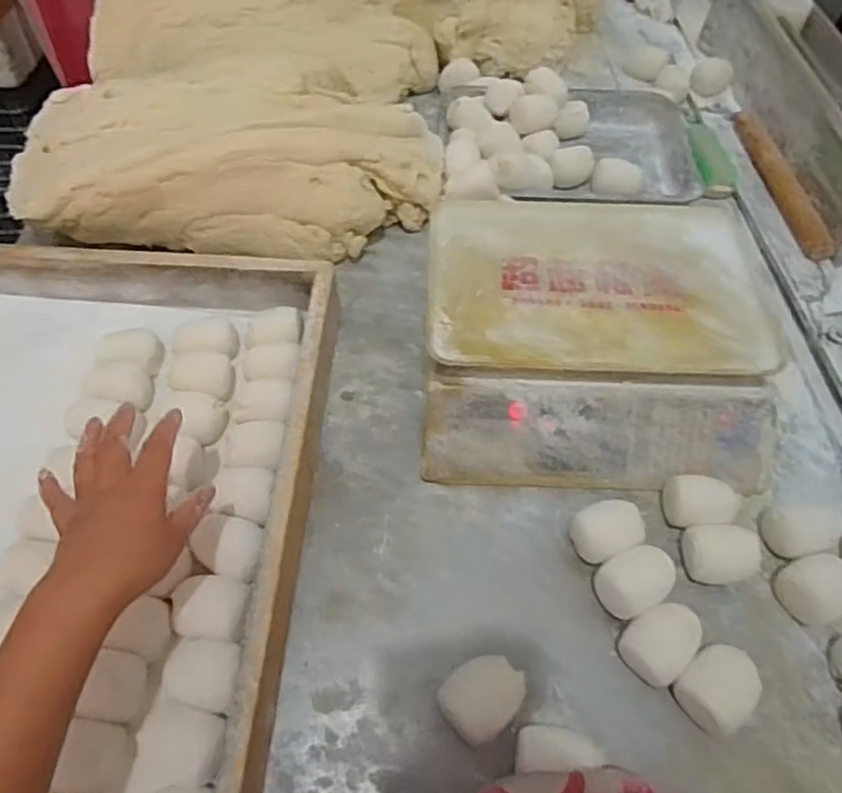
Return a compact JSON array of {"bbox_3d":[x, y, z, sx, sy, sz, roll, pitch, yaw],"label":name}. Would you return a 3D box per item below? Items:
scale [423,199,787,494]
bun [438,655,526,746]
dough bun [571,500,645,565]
[{"bbox_3d":[0.178,-0.070,0.664,0.336,0.097,0.316,3,56,0],"label":"scale"},{"bbox_3d":[0.048,0.238,0.502,0.061,0.031,0.053,-37,65,-23],"label":"bun"},{"bbox_3d":[0.167,0.123,0.573,0.058,0.042,0.045,-20,59,-15],"label":"dough bun"}]

